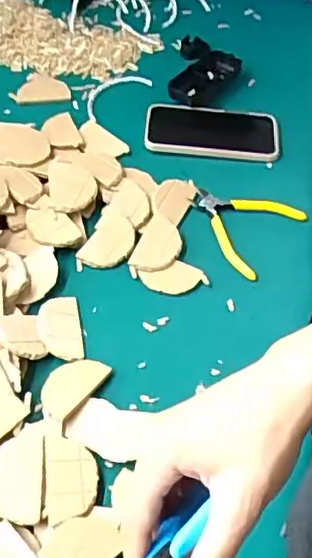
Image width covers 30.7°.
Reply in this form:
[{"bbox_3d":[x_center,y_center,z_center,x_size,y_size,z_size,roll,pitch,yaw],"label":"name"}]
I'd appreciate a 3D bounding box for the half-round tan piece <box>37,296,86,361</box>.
[{"bbox_3d":[-0.094,0.046,0.553,0.043,0.005,0.067,4,55,-24],"label":"half-round tan piece"}]

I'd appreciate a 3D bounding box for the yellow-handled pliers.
[{"bbox_3d":[0.088,-0.074,0.643,0.128,0.012,0.109,36,62,19],"label":"yellow-handled pliers"}]

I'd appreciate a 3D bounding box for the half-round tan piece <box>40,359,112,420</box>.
[{"bbox_3d":[-0.076,0.093,0.517,0.039,0.007,0.068,37,63,20],"label":"half-round tan piece"}]

